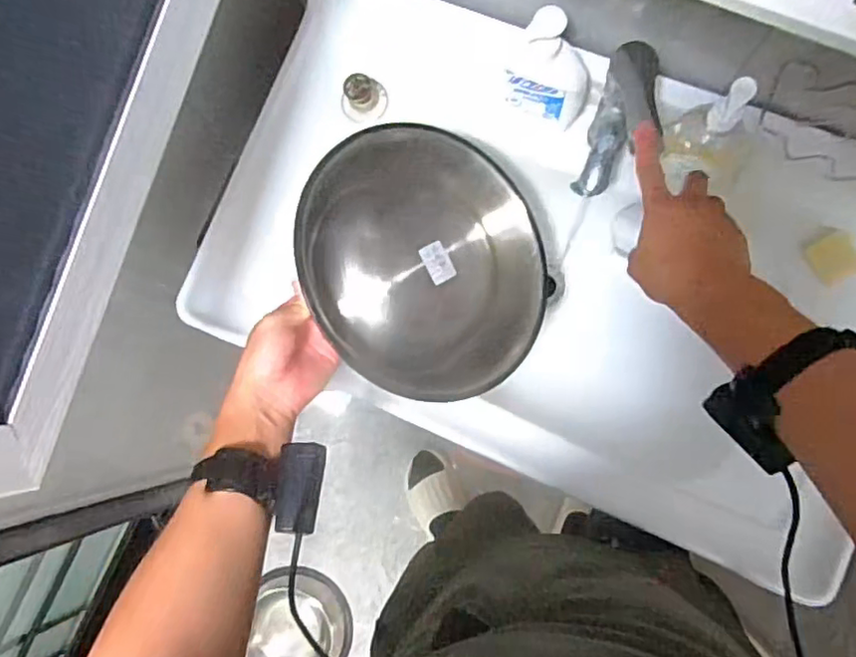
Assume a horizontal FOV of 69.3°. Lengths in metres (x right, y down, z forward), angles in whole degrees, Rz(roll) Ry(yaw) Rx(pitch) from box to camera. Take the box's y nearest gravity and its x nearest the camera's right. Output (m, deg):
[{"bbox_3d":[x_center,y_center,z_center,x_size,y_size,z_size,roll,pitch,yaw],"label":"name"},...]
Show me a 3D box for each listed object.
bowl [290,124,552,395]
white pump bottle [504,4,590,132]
[{"bbox_3d":[-0.008,-0.065,0.649,0.270,0.095,0.276,-26,95,-24],"label":"bowl"},{"bbox_3d":[0.134,-0.281,0.678,0.088,0.176,0.050,21,87,8],"label":"white pump bottle"}]

